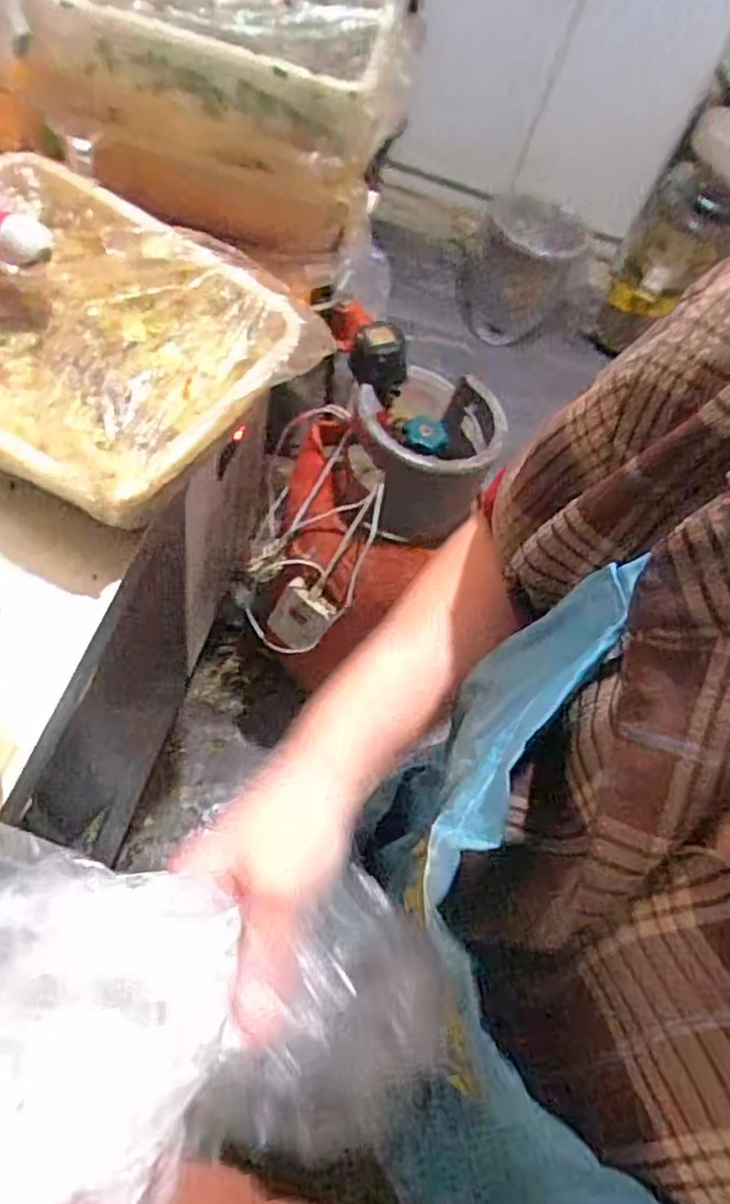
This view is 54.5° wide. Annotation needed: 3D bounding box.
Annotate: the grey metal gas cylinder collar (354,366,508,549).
[{"bbox_3d":[0.080,-0.196,0.928,0.169,0.151,0.181,-3,59,-3],"label":"grey metal gas cylinder collar"}]

